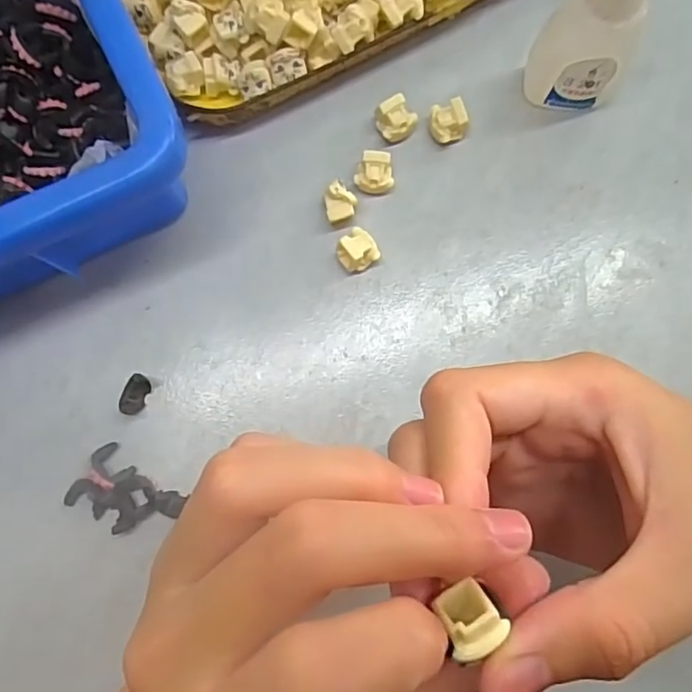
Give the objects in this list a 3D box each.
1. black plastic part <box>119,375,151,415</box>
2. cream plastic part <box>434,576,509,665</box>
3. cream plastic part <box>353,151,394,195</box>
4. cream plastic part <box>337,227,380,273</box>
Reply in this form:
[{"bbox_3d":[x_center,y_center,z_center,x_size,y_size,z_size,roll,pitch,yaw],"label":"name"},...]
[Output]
[{"bbox_3d":[-0.082,0.019,0.224,0.010,0.005,0.015,17,83,5],"label":"black plastic part"},{"bbox_3d":[0.026,0.057,0.120,0.012,0.007,0.012,-34,87,-3],"label":"cream plastic part"},{"bbox_3d":[0.012,-0.068,0.228,0.015,0.010,0.014,13,82,5],"label":"cream plastic part"},{"bbox_3d":[0.005,-0.037,0.225,0.016,0.012,0.014,-42,82,-4],"label":"cream plastic part"}]

